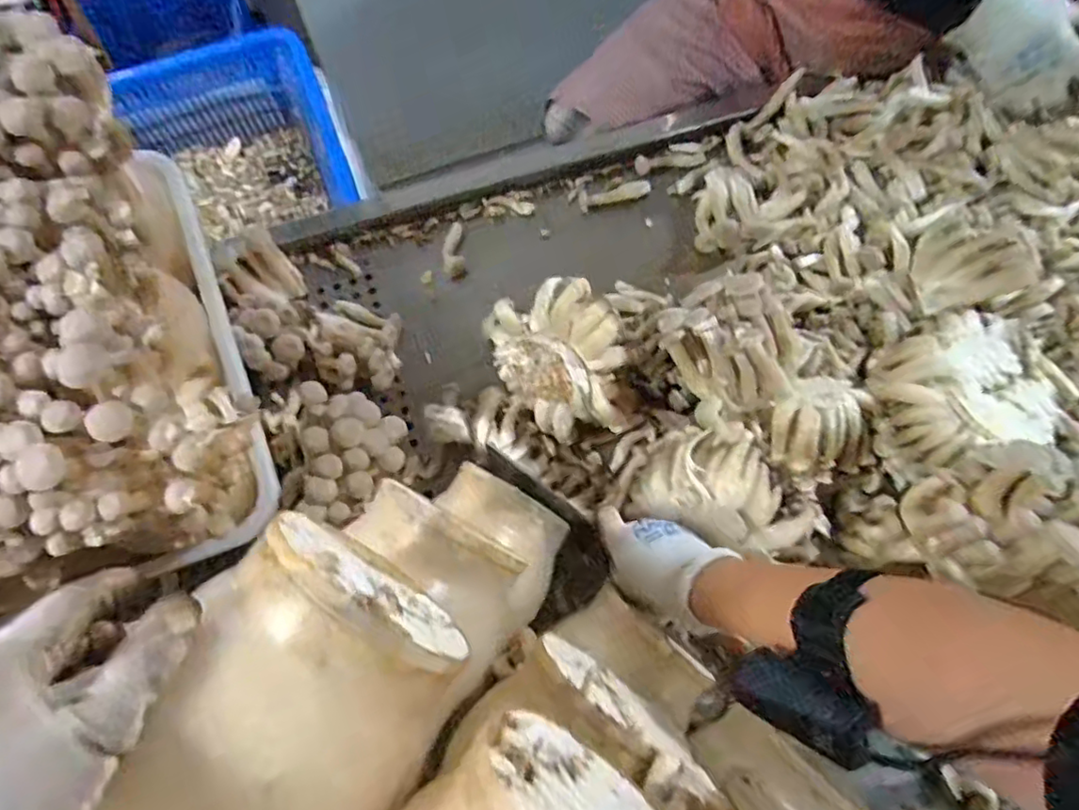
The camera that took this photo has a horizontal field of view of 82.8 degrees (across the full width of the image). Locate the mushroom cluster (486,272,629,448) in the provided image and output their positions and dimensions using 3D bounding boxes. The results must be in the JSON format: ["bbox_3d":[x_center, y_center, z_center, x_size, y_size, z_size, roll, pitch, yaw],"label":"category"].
[{"bbox_3d":[0.021,-0.039,0.599,0.115,0.098,0.135,-15,72,-5],"label":"mushroom cluster"}]

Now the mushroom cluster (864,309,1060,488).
[{"bbox_3d":[0.412,-0.011,0.600,0.169,0.104,0.147,-24,73,-8],"label":"mushroom cluster"}]

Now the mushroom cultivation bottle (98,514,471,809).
[{"bbox_3d":[-0.108,0.152,0.269,0.100,0.102,0.167,25,73,8],"label":"mushroom cultivation bottle"}]

